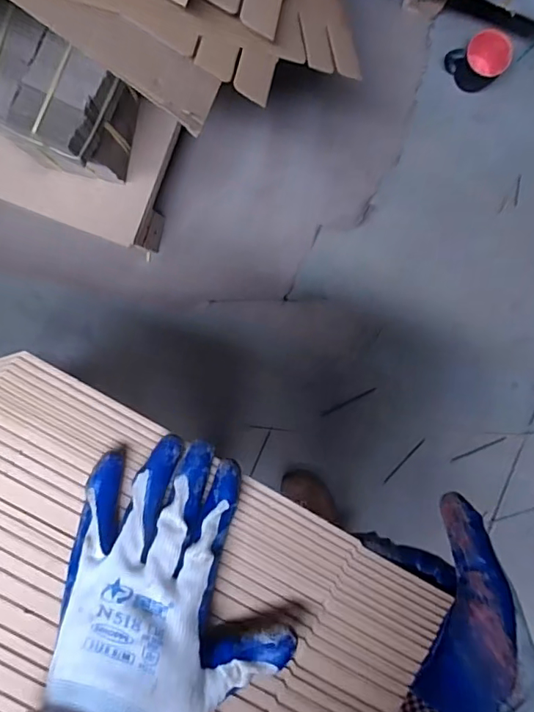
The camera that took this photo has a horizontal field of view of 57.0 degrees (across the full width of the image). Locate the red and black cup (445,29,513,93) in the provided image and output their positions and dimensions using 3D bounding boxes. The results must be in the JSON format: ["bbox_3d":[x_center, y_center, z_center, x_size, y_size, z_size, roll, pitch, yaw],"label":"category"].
[{"bbox_3d":[0.438,-0.607,1.012,0.106,0.080,0.089,-24,94,0],"label":"red and black cup"}]

